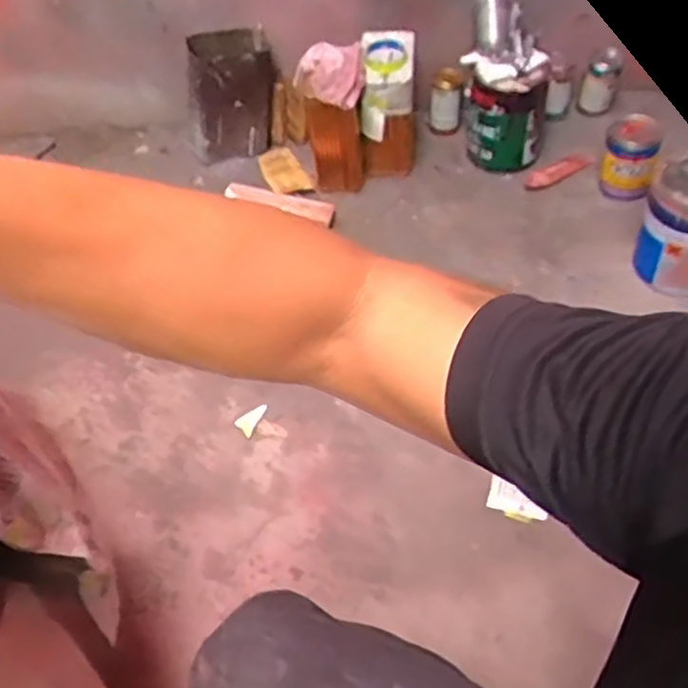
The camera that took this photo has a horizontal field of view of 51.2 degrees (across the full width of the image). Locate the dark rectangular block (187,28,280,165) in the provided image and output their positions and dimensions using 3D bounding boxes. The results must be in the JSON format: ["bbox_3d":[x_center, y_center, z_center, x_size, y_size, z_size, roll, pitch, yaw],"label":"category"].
[{"bbox_3d":[-0.238,-0.527,1.550,0.191,0.258,0.108,-12,51,-8],"label":"dark rectangular block"}]

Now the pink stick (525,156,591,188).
[{"bbox_3d":[0.458,-0.370,1.528,0.170,0.031,0.040,-28,55,-19],"label":"pink stick"}]

